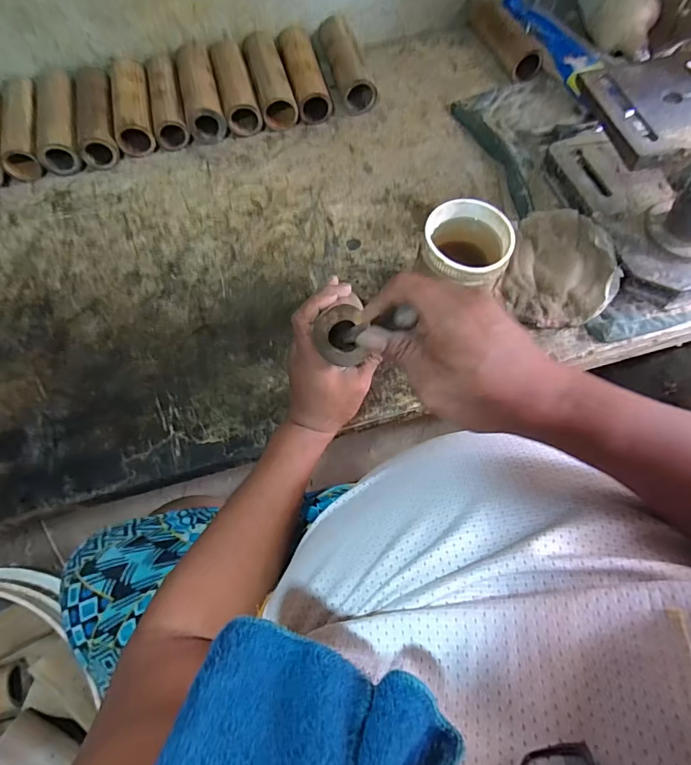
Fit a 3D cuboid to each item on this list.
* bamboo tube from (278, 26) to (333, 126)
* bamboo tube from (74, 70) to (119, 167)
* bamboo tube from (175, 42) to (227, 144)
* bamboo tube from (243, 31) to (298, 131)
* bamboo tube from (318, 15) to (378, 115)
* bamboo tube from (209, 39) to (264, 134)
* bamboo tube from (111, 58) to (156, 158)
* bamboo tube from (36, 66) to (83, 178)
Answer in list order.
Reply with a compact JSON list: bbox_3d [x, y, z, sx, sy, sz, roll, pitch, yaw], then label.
[{"bbox_3d":[-0.066,-0.507,0.755,0.063,0.050,0.183,-15,68,-3],"label":"bamboo tube"},{"bbox_3d":[-0.384,-0.418,0.718,0.058,0.048,0.189,-14,67,-3],"label":"bamboo tube"},{"bbox_3d":[-0.231,-0.467,0.734,0.057,0.046,0.184,-15,68,-3],"label":"bamboo tube"},{"bbox_3d":[-0.123,-0.491,0.748,0.056,0.053,0.176,-15,68,-3],"label":"bamboo tube"},{"bbox_3d":[-0.001,-0.519,0.748,0.059,0.053,0.174,-17,68,-4],"label":"bamboo tube"},{"bbox_3d":[-0.179,-0.482,0.749,0.052,0.046,0.183,-16,68,-4],"label":"bamboo tube"},{"bbox_3d":[-0.332,-0.440,0.725,0.059,0.045,0.183,-14,67,-3],"label":"bamboo tube"},{"bbox_3d":[-0.440,-0.407,0.717,0.060,0.047,0.188,-15,67,-3],"label":"bamboo tube"}]

